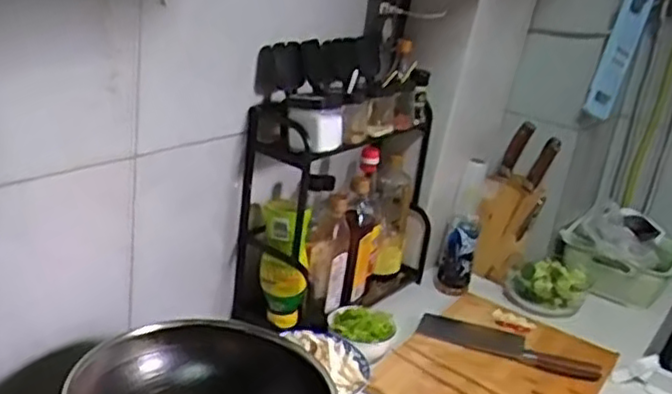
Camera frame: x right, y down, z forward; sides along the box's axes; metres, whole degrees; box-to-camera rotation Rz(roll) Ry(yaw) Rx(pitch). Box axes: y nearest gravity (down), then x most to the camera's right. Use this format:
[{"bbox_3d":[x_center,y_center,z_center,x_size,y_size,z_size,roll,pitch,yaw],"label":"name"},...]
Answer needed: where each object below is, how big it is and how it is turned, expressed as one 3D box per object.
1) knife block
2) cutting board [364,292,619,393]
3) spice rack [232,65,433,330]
[{"bbox_3d":[0.346,0.023,1.396,0.115,0.318,0.071,13,22,13],"label":"knife block"},{"bbox_3d":[0.269,0.274,1.169,0.300,0.016,0.386,20,24,29],"label":"cutting board"},{"bbox_3d":[0.018,-0.004,1.249,0.151,0.398,0.389,25,27,37],"label":"spice rack"}]

